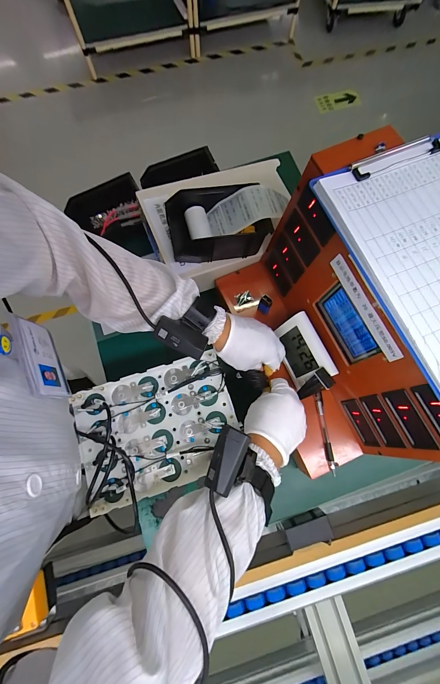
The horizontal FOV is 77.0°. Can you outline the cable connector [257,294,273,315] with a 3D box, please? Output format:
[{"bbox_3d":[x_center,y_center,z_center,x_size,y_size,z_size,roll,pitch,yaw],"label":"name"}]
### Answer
[{"bbox_3d":[0.083,-0.068,0.512,0.021,0.043,0.020,23,77,6],"label":"cable connector"}]

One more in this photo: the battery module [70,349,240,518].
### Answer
[{"bbox_3d":[-0.094,0.127,0.410,0.233,0.035,0.171,-18,76,-4],"label":"battery module"}]

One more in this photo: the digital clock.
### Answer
[{"bbox_3d":[0.136,0.016,0.464,0.052,0.066,0.111,-21,77,-4],"label":"digital clock"}]

